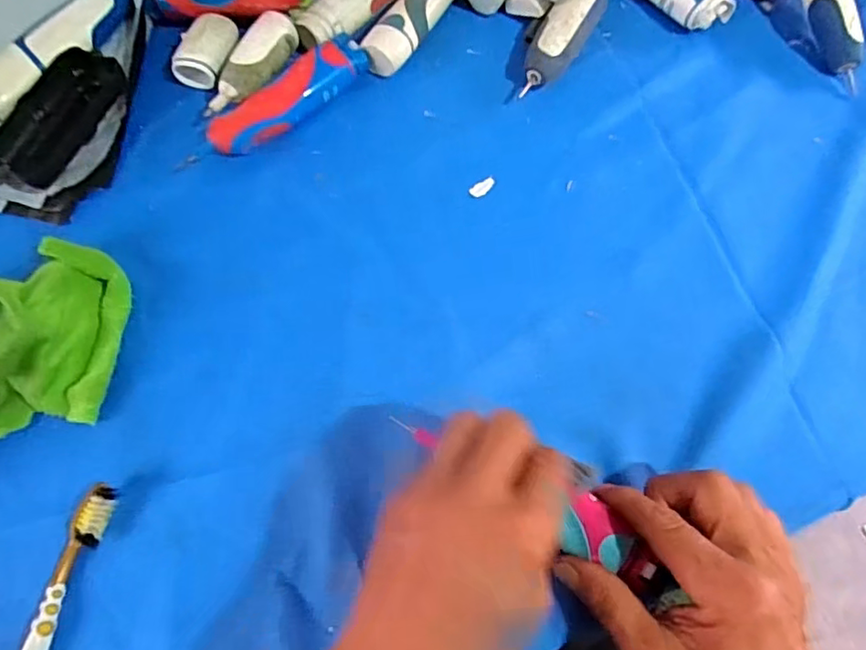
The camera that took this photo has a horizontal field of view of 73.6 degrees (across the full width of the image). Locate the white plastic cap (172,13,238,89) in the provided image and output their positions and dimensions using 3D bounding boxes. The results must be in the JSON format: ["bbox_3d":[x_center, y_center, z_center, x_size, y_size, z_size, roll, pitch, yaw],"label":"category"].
[{"bbox_3d":[-0.171,-0.209,0.441,0.036,0.023,0.053,13,70,5],"label":"white plastic cap"}]

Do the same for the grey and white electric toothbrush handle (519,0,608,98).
[{"bbox_3d":[0.108,-0.235,0.451,0.033,0.029,0.138,28,72,10],"label":"grey and white electric toothbrush handle"}]

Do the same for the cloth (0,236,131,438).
[{"bbox_3d":[-0.242,0.003,0.352,0.086,0.049,0.125,5,69,2],"label":"cloth"}]

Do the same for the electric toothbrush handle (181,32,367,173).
[{"bbox_3d":[-0.111,-0.158,0.419,0.147,0.029,0.031,-41,75,-14],"label":"electric toothbrush handle"}]

